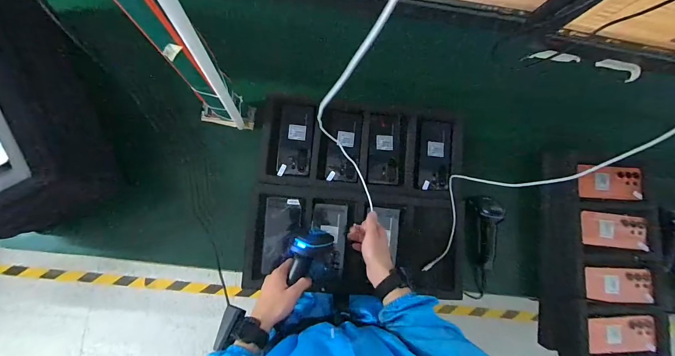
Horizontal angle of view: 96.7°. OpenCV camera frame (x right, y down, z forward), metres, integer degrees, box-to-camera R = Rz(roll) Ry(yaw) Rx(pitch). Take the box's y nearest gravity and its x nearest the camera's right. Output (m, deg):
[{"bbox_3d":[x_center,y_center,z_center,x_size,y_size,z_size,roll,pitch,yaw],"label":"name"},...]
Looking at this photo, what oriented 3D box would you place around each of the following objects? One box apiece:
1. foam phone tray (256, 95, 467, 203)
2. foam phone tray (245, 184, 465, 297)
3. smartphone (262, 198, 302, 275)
[{"bbox_3d":[0.065,-0.063,0.728,0.487,0.033,0.219,6,82,-5],"label":"foam phone tray"},{"bbox_3d":[0.046,0.136,0.685,0.478,0.051,0.237,4,82,-5],"label":"foam phone tray"},{"bbox_3d":[-0.121,0.124,0.658,0.077,0.011,0.156,3,82,-5],"label":"smartphone"}]

